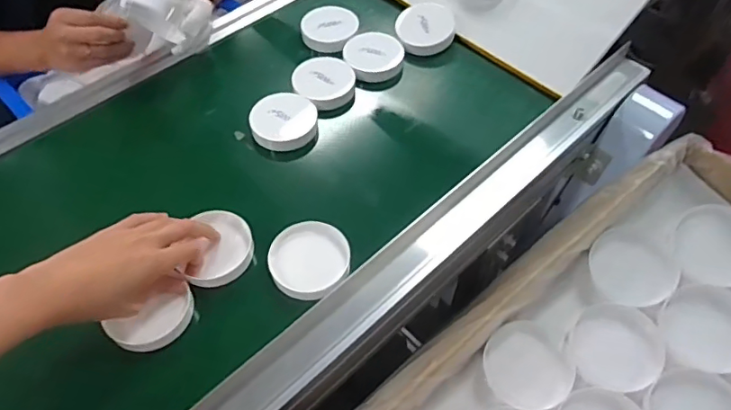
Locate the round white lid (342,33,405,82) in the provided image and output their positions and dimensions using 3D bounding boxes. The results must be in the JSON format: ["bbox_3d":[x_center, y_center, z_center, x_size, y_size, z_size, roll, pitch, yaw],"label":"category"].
[{"bbox_3d":[0.012,-0.195,0.699,0.070,0.021,0.073,0,54,0],"label":"round white lid"}]

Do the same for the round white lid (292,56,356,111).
[{"bbox_3d":[-0.051,-0.154,0.670,0.074,0.018,0.072,0,54,0],"label":"round white lid"}]

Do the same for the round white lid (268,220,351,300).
[{"bbox_3d":[-0.054,0.052,0.519,0.074,0.023,0.077,0,54,0],"label":"round white lid"}]

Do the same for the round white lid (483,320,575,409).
[{"bbox_3d":[0.145,0.143,0.480,0.071,0.018,0.076,0,54,0],"label":"round white lid"}]

